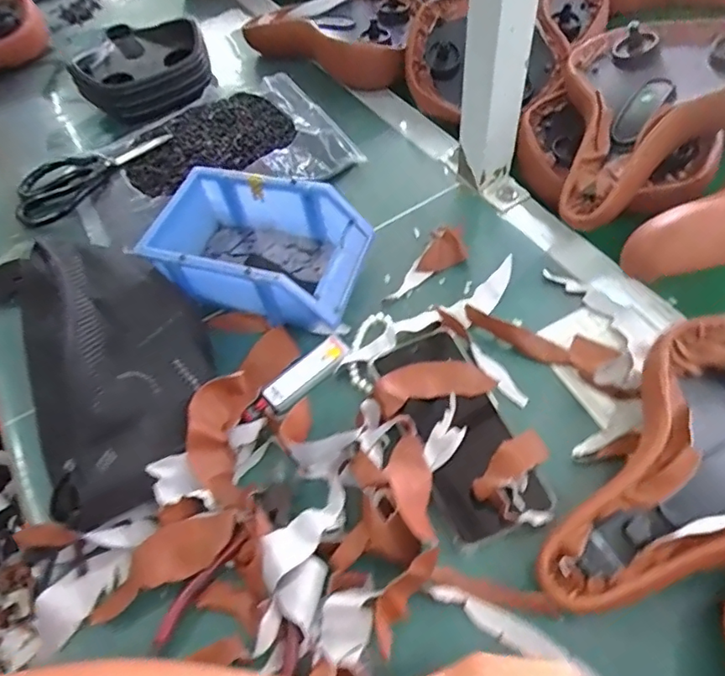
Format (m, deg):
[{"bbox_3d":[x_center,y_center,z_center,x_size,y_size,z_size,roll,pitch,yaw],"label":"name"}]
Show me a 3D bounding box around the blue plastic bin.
[{"bbox_3d":[-0.092,-0.083,0.493,0.180,0.064,0.120,13,59,13],"label":"blue plastic bin"}]

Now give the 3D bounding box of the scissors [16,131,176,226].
[{"bbox_3d":[-0.318,-0.201,0.632,0.184,0.019,0.080,-37,67,-4],"label":"scissors"}]

